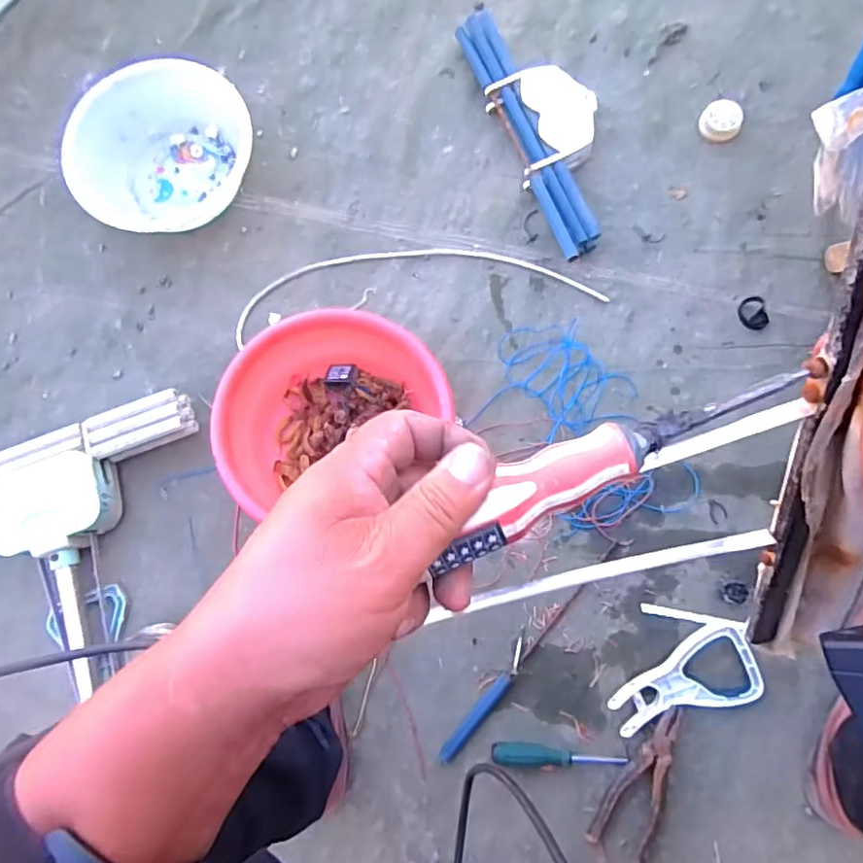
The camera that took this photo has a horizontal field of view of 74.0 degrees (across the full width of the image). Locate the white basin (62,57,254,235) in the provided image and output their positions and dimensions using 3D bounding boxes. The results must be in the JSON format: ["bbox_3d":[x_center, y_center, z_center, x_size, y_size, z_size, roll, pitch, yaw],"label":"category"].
[{"bbox_3d":[-0.353,-0.390,0.775,0.227,0.078,0.236,-1,78,5],"label":"white basin"}]

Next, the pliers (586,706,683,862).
[{"bbox_3d":[0.220,0.369,0.609,0.061,0.026,0.163,18,80,8],"label":"pliers"}]

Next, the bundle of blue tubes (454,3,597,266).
[{"bbox_3d":[0.128,-0.401,0.774,0.059,0.047,0.394,-22,78,1],"label":"bundle of blue tubes"}]

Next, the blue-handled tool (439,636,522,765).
[{"bbox_3d":[0.063,0.312,0.659,0.018,0.011,0.158,36,83,11],"label":"blue-handled tool"}]

